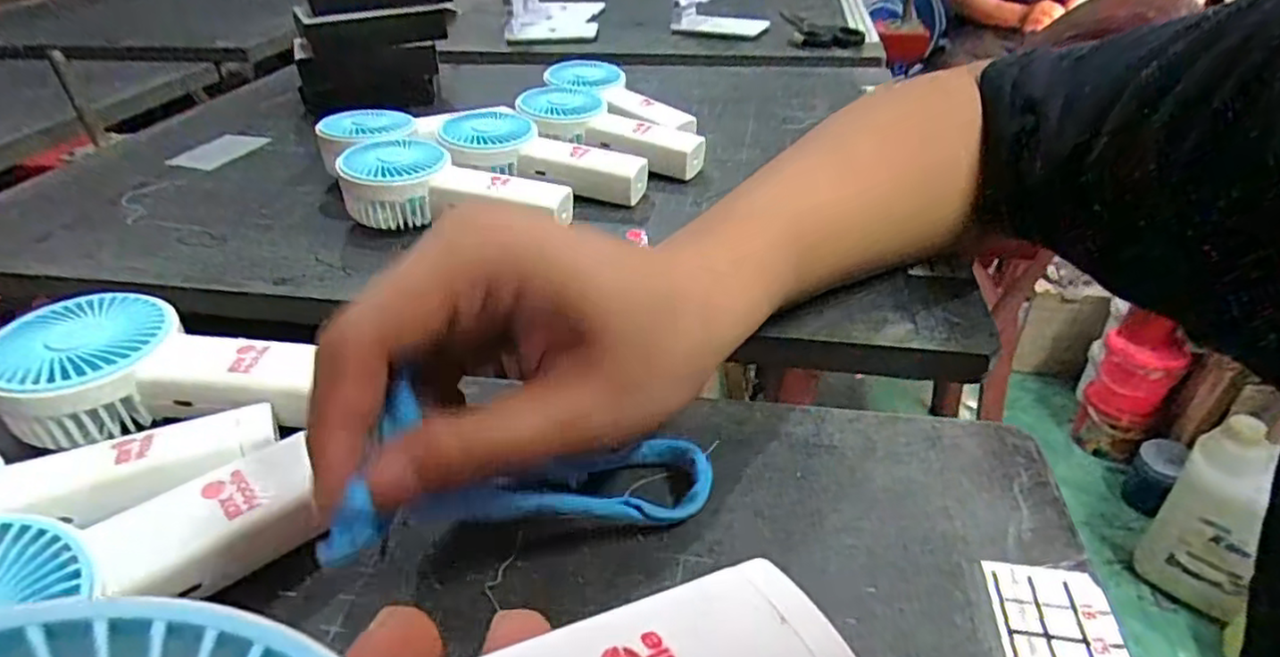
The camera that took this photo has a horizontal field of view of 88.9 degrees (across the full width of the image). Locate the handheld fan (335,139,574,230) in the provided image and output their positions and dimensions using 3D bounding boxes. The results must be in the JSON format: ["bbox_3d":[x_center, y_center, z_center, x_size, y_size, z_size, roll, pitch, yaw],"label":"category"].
[{"bbox_3d":[-0.109,-0.086,0.397,0.138,0.041,0.067,-1,36,3],"label":"handheld fan"}]

